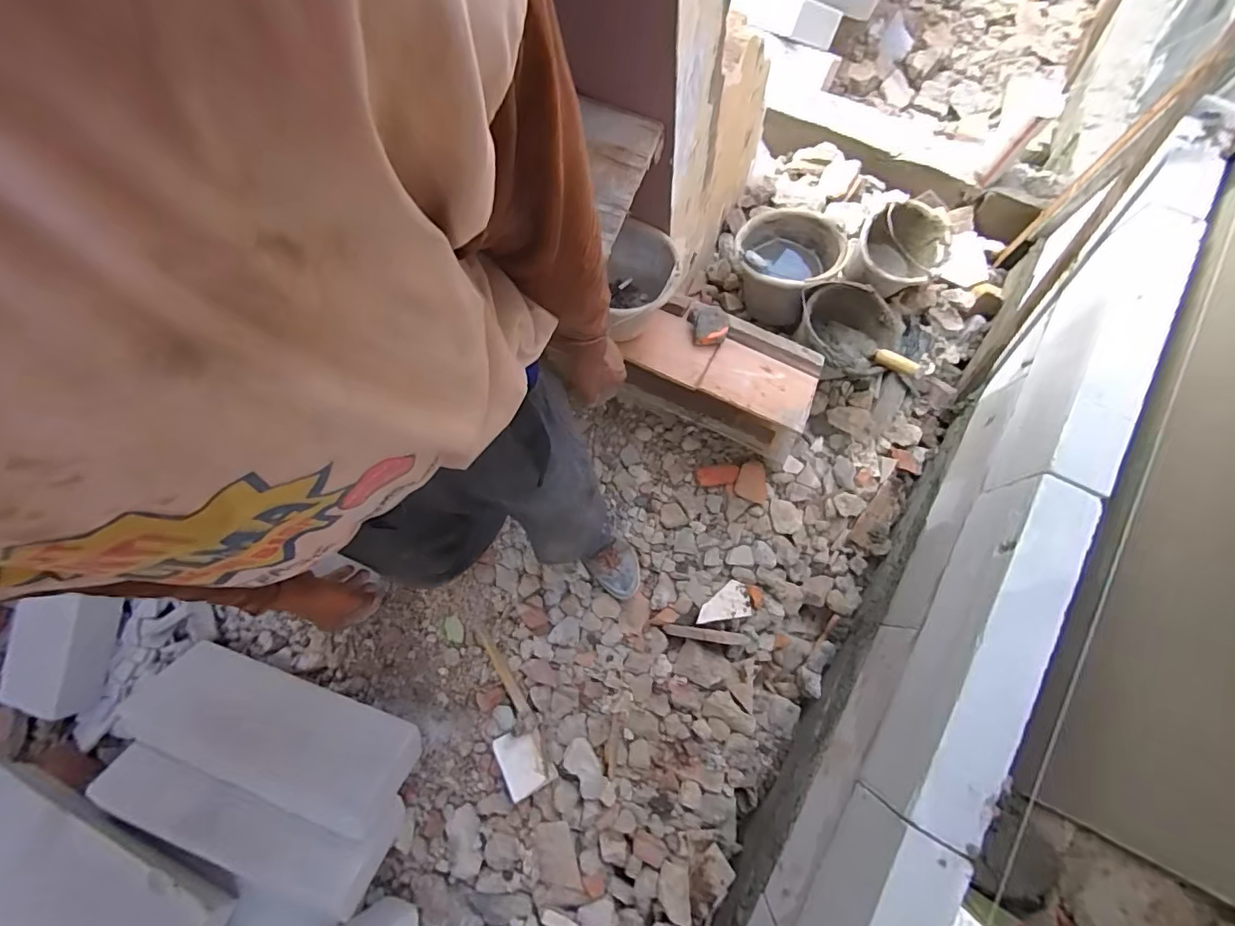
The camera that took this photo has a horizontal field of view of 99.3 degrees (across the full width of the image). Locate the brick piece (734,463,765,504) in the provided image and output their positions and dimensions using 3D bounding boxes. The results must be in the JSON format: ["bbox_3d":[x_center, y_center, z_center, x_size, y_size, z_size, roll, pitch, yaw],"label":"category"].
[{"bbox_3d":[0.350,0.050,1.375,0.079,0.029,0.098,10,76,7],"label":"brick piece"}]

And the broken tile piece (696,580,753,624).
[{"bbox_3d":[0.262,0.347,1.313,0.148,0.016,0.087,-3,69,-17],"label":"broken tile piece"}]

